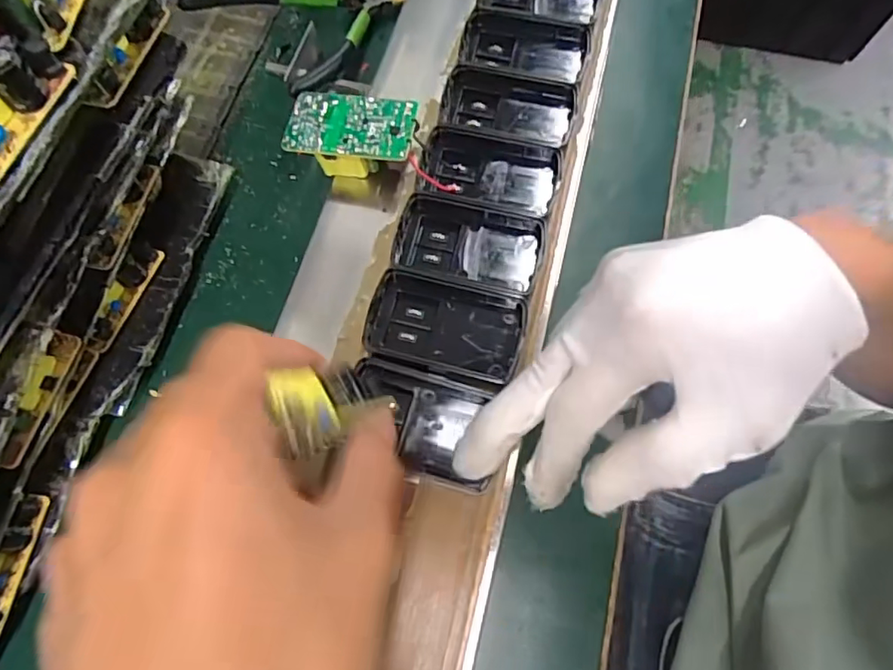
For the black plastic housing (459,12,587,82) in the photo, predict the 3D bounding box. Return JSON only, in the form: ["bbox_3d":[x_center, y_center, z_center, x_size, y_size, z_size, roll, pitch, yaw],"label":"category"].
[{"bbox_3d":[0.043,-0.159,0.318,0.068,0.016,0.044,12,70,5],"label":"black plastic housing"}]

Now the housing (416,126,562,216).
[{"bbox_3d":[0.022,-0.084,0.291,0.069,0.014,0.041,7,70,3],"label":"housing"}]

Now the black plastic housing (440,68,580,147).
[{"bbox_3d":[0.033,-0.121,0.306,0.069,0.017,0.039,6,70,3],"label":"black plastic housing"}]

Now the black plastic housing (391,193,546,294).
[{"bbox_3d":[0.011,-0.044,0.276,0.070,0.014,0.045,11,70,4],"label":"black plastic housing"}]

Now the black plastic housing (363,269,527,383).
[{"bbox_3d":[-0.002,-0.004,0.261,0.070,0.015,0.043,12,70,5],"label":"black plastic housing"}]

